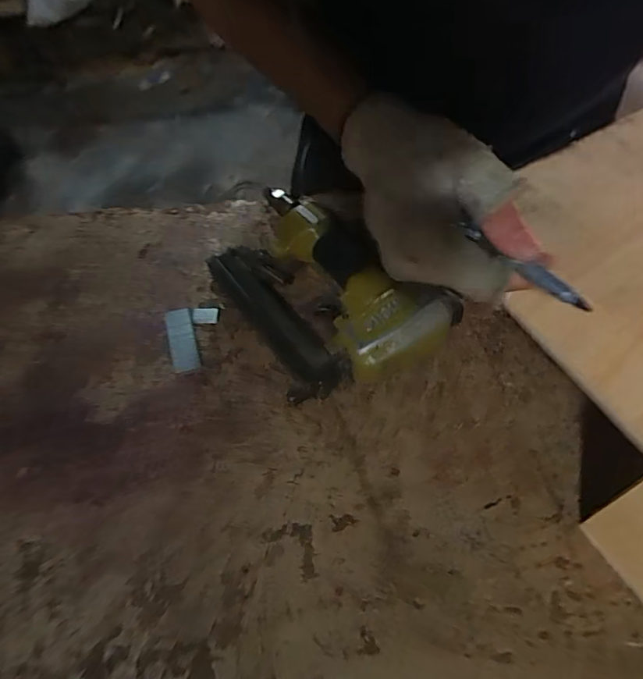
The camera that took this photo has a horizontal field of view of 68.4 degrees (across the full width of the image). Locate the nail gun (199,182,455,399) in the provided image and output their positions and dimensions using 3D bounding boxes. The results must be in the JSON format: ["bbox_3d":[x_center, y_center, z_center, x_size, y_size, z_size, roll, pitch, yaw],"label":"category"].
[{"bbox_3d":[-0.012,-0.056,0.449,0.153,0.060,0.254,-31,59,-18],"label":"nail gun"}]

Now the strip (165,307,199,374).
[{"bbox_3d":[-0.130,-0.001,0.442,0.024,0.008,0.071,-16,56,-9],"label":"strip"}]

